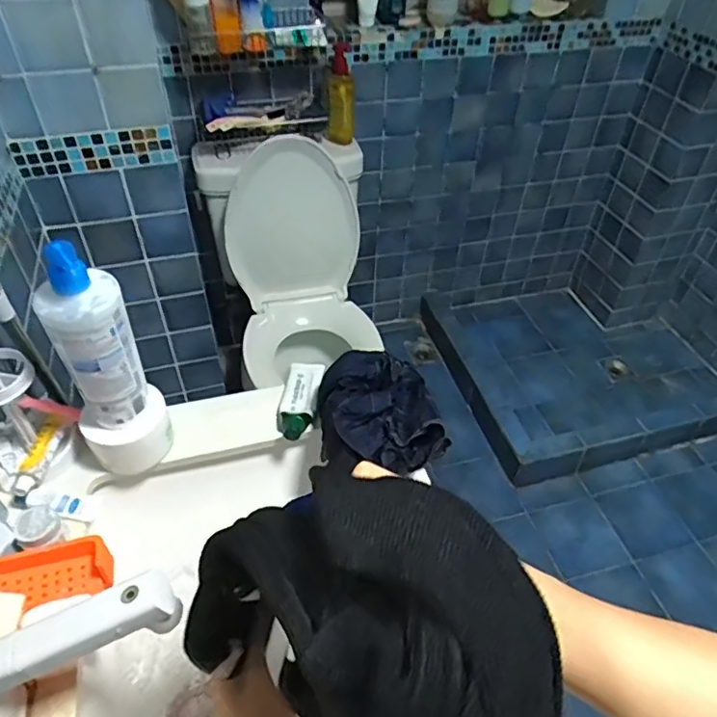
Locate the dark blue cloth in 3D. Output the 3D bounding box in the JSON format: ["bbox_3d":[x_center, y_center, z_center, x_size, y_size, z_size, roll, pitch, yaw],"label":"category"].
[{"bbox_3d":[0.027,0.056,0.638,0.139,0.075,0.156,-5,46,-7],"label":"dark blue cloth"}]

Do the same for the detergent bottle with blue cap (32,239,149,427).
[{"bbox_3d":[-0.249,-0.018,0.535,0.066,0.194,0.050,-24,51,-24],"label":"detergent bottle with blue cap"}]

